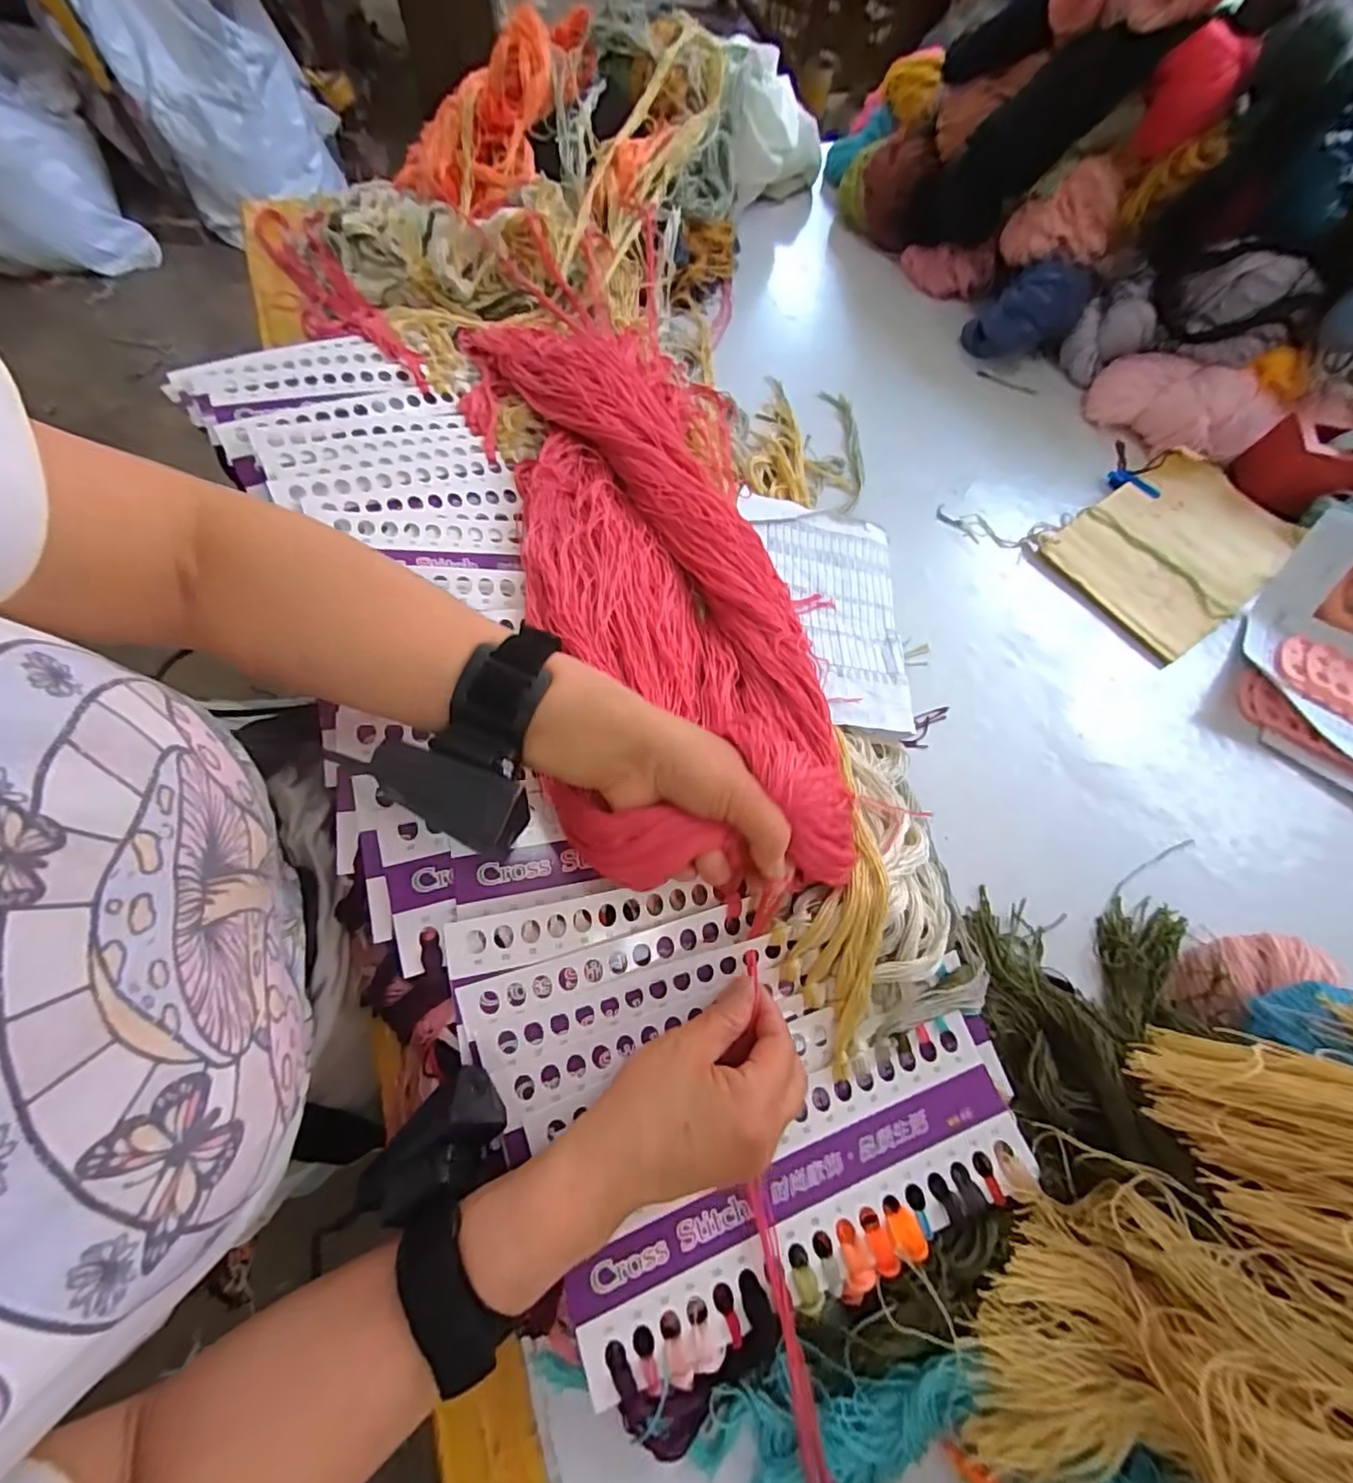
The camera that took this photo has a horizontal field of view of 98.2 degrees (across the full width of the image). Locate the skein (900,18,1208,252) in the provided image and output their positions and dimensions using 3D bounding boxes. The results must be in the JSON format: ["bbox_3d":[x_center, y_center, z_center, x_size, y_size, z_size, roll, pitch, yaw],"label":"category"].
[{"bbox_3d":[0.361,-0.616,0.605,0.077,0.259,0.077,36,62,-29],"label":"skein"}]

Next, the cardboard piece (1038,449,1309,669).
[{"bbox_3d":[0.448,-0.173,0.527,0.204,0.008,0.146,-33,74,-11],"label":"cardboard piece"}]

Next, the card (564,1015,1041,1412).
[{"bbox_3d":[0.064,0.229,0.299,0.238,0.009,0.082,-18,69,-12],"label":"card"}]

